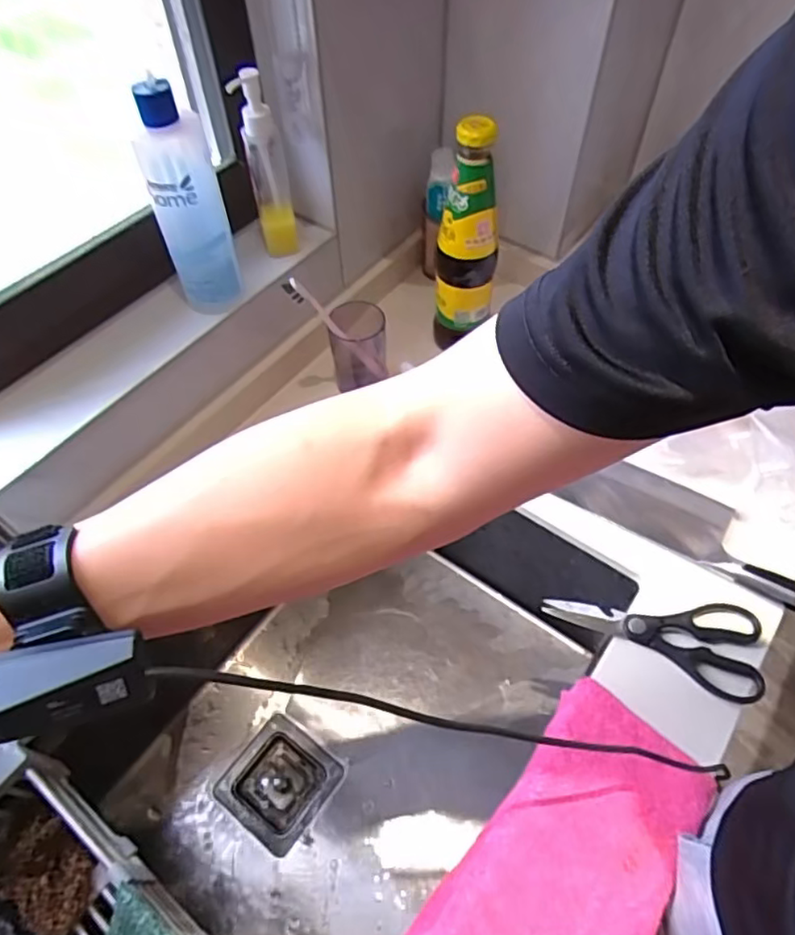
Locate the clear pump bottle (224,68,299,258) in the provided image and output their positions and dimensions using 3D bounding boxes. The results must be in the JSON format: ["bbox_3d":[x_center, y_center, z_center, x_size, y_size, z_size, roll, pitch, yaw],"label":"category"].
[{"bbox_3d":[-0.136,-0.311,0.652,0.039,0.185,0.030,-7,55,-5],"label":"clear pump bottle"}]

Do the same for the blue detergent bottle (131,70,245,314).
[{"bbox_3d":[-0.200,-0.253,0.598,0.062,0.206,0.067,-18,57,-12],"label":"blue detergent bottle"}]

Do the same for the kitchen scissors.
[{"bbox_3d":[0.243,0.142,0.588,0.190,0.012,0.084,23,58,16],"label":"kitchen scissors"}]

